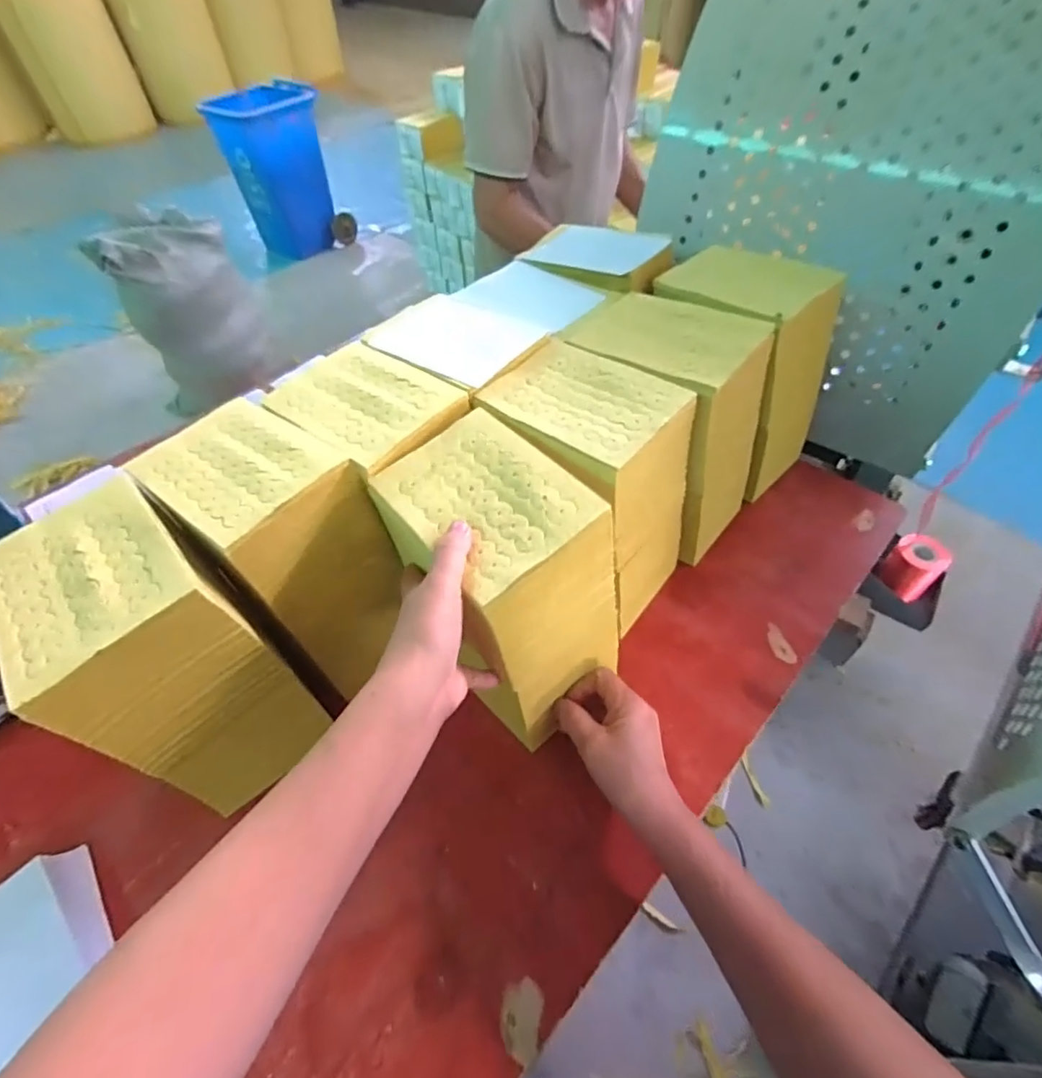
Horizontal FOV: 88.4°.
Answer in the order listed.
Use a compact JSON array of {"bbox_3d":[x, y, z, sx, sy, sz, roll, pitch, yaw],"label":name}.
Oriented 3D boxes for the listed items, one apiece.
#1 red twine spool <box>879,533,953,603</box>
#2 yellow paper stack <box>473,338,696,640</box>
[{"bbox_3d":[1.009,0.066,1.372,0.108,0.141,0.113,-1,52,1],"label":"red twine spool"},{"bbox_3d":[0.065,-0.044,0.553,0.197,0.232,0.139,33,60,25],"label":"yellow paper stack"}]

